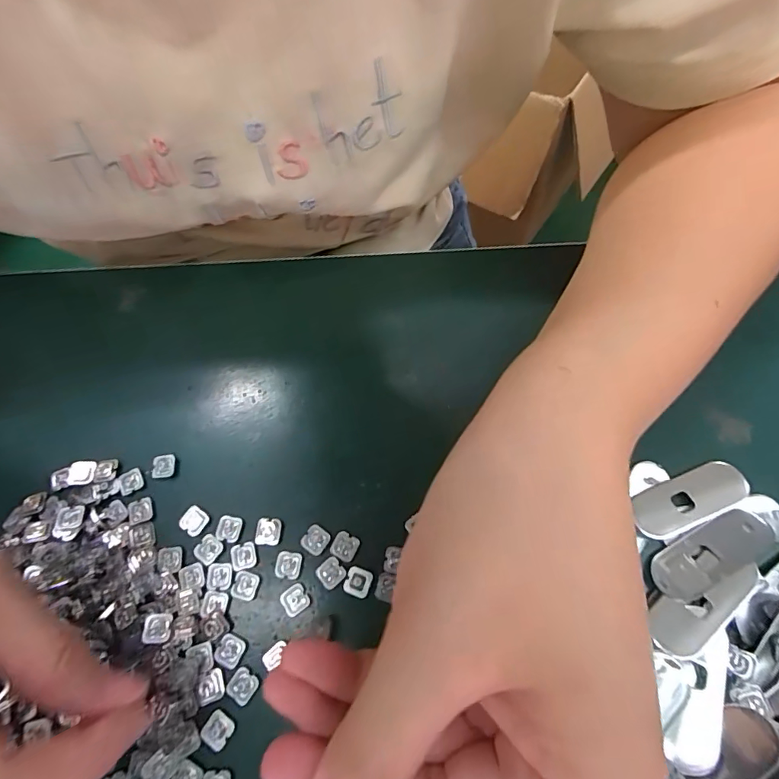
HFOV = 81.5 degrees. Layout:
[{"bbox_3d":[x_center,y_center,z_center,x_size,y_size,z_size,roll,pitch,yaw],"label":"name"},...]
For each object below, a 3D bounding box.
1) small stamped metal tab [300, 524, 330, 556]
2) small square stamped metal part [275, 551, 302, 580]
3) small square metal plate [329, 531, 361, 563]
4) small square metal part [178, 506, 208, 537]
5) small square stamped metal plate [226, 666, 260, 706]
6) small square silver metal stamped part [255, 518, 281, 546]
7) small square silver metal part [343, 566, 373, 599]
[{"bbox_3d":[-0.031,0.062,0.188,0.010,0.004,0.010,29,73,13],"label":"small stamped metal tab"},{"bbox_3d":[-0.042,0.072,0.184,0.010,0.004,0.010,5,70,5],"label":"small square stamped metal part"},{"bbox_3d":[-0.019,0.065,0.186,0.010,0.004,0.011,26,73,12],"label":"small square metal plate"},{"bbox_3d":[-0.084,0.056,0.193,0.010,0.004,0.010,35,75,14],"label":"small square metal part"},{"bbox_3d":[-0.055,0.111,0.169,0.010,0.004,0.010,33,74,14],"label":"small square stamped metal plate"},{"bbox_3d":[-0.051,0.060,0.190,0.010,0.004,0.011,1,69,3],"label":"small square silver metal stamped part"},{"bbox_3d":[-0.013,0.077,0.180,0.010,0.004,0.010,19,71,9],"label":"small square silver metal part"}]

